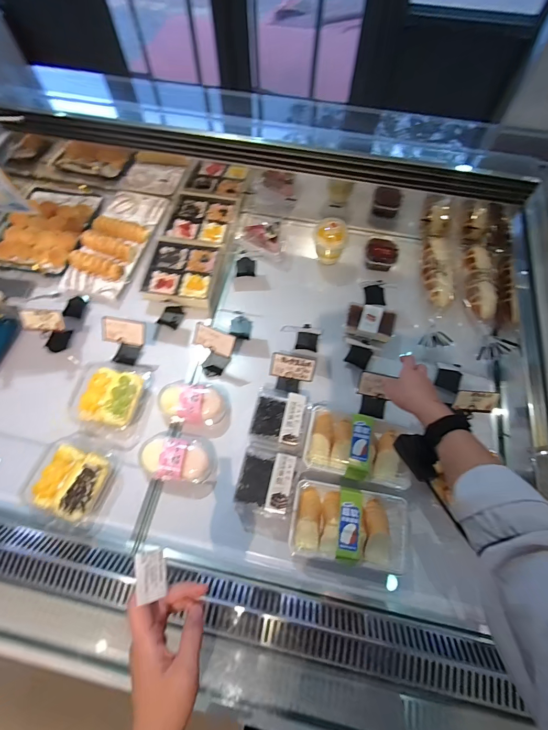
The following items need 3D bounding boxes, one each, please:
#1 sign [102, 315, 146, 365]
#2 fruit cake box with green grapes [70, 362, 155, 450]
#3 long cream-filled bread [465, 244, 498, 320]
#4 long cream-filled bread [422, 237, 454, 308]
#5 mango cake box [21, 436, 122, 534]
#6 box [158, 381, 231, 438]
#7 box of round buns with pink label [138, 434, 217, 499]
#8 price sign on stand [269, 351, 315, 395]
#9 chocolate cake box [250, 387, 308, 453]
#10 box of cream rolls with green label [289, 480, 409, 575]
[{"bbox_3d":[-0.332,-0.051,0.795,0.092,0.103,0.060,5,65,2],"label":"sign"},{"bbox_3d":[-0.353,0.074,0.758,0.157,0.061,0.183,10,65,5],"label":"fruit cake box with green grapes"},{"bbox_3d":[0.510,-0.213,0.863,0.067,0.042,0.229,9,65,4],"label":"long cream-filled bread"},{"bbox_3d":[0.408,-0.237,0.877,0.055,0.036,0.194,3,65,1],"label":"long cream-filled bread"},{"bbox_3d":[-0.390,0.222,0.682,0.149,0.057,0.164,13,66,6],"label":"mango cake box"},{"bbox_3d":[-0.169,0.084,0.739,0.151,0.059,0.124,11,65,5],"label":"box"},{"bbox_3d":[-0.197,0.196,0.697,0.160,0.078,0.115,8,65,4],"label":"box of round buns with pink label"},{"bbox_3d":[0.038,0.022,0.749,0.091,0.091,0.054,9,65,4],"label":"price sign on stand"},{"bbox_3d":[0.010,0.107,0.715,0.116,0.062,0.129,11,65,5],"label":"chocolate cake box"},{"bbox_3d":[0.143,0.292,0.634,0.219,0.077,0.132,8,65,4],"label":"box of cream rolls with green label"}]

